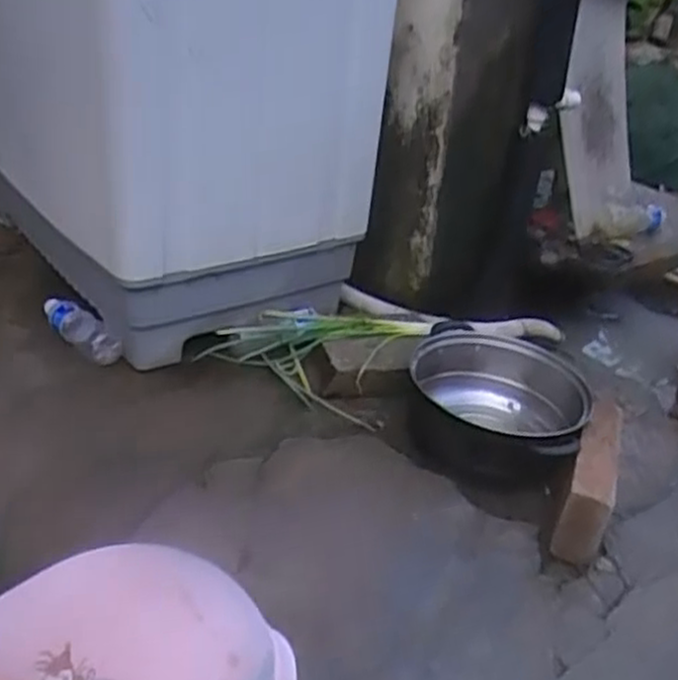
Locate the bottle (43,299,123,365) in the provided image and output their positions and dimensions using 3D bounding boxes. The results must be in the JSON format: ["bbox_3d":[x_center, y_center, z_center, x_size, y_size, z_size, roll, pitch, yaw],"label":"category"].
[{"bbox_3d":[-0.470,-0.023,1.426,0.052,0.061,0.223,-20,38,-36],"label":"bottle"}]

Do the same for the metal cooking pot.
[{"bbox_3d":[0.260,0.106,1.322,0.284,0.116,0.309,4,30,-2],"label":"metal cooking pot"}]

